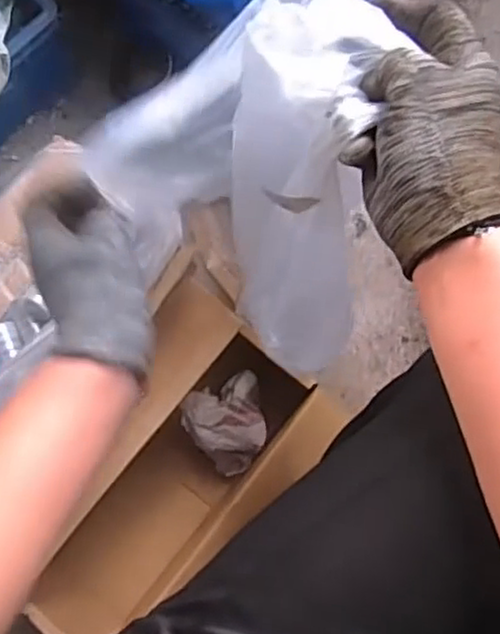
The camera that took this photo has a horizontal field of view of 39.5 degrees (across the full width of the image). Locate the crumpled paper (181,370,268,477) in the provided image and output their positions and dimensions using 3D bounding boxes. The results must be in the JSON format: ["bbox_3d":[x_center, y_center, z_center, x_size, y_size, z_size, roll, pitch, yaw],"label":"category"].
[{"bbox_3d":[-0.020,0.122,0.776,0.088,0.054,0.098,-24,80,-3],"label":"crumpled paper"}]

